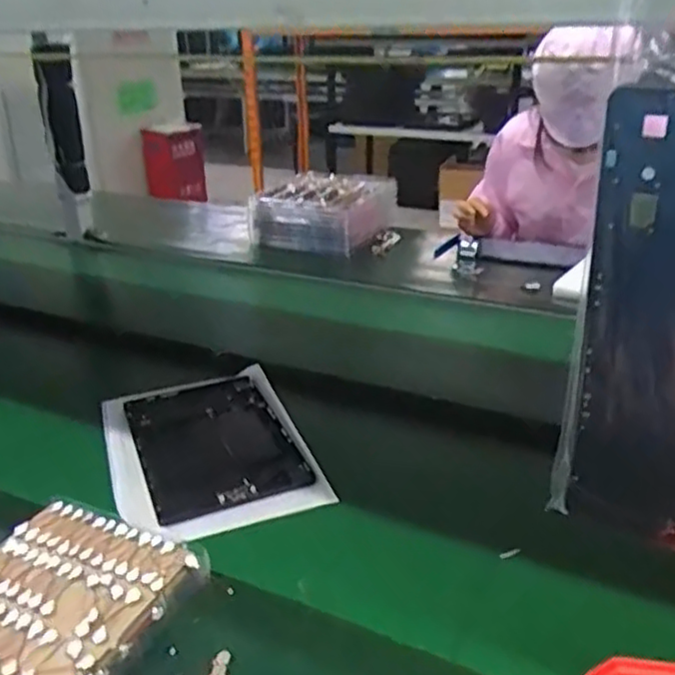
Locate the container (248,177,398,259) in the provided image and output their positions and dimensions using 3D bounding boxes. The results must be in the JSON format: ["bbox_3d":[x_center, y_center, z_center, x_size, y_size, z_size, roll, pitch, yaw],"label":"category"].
[{"bbox_3d":[-0.029,-0.244,1.390,0.243,0.112,0.197,10,26,19],"label":"container"}]

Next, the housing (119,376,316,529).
[{"bbox_3d":[-0.135,0.112,0.770,0.153,0.016,0.236,-10,26,-21],"label":"housing"}]

